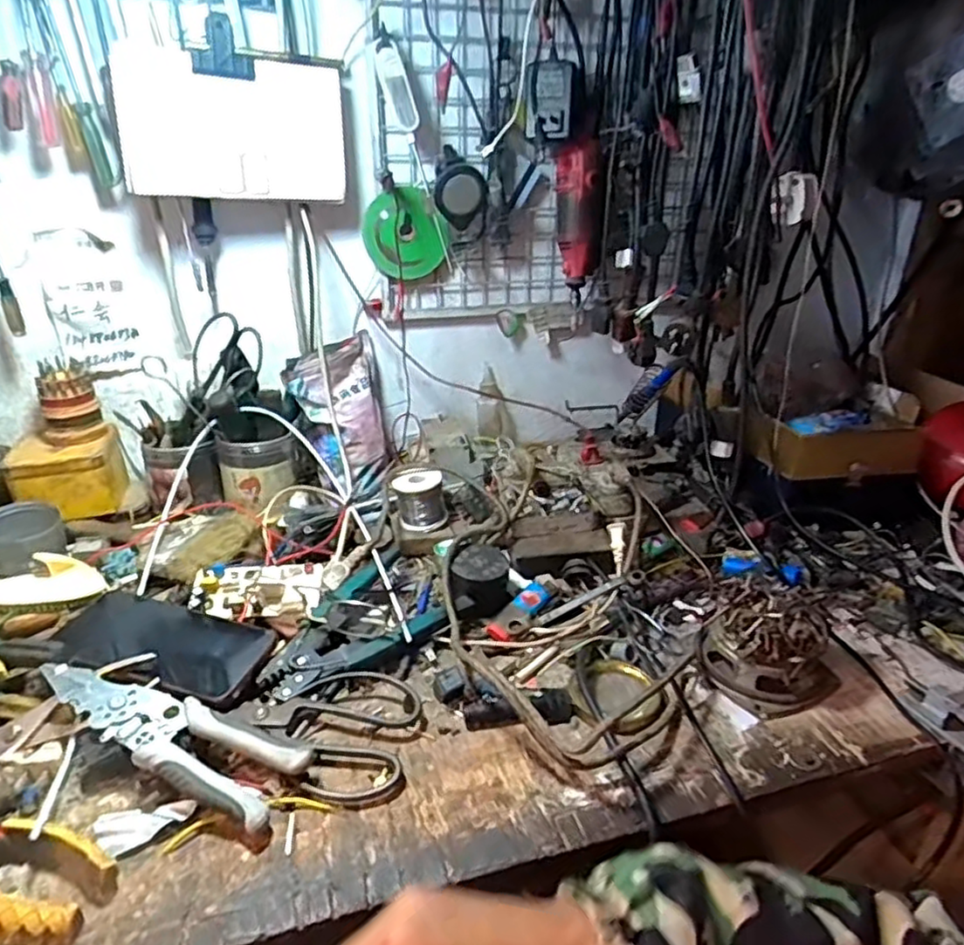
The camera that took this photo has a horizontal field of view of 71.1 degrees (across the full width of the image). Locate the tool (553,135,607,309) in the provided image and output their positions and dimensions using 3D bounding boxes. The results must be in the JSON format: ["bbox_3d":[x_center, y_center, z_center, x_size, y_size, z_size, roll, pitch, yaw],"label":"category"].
[{"bbox_3d":[0.119,-0.316,0.847,0.051,0.174,0.059,-3,26,-8],"label":"tool"}]

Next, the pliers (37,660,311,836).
[{"bbox_3d":[-0.221,0.179,0.468,0.207,0.034,0.059,11,28,20],"label":"pliers"}]

